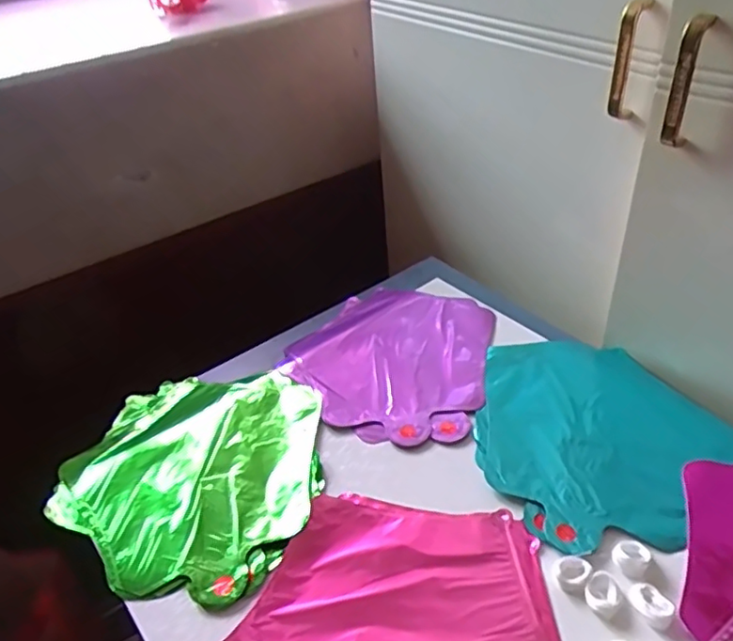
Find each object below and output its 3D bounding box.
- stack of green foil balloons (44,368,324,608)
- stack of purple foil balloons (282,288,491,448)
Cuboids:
[{"bbox_3d":[-0.157,0.135,0.563,0.232,0.027,0.238,3,39,10],"label":"stack of green foil balloons"},{"bbox_3d":[0.027,0.038,0.668,0.214,0.018,0.233,13,41,20],"label":"stack of purple foil balloons"}]

